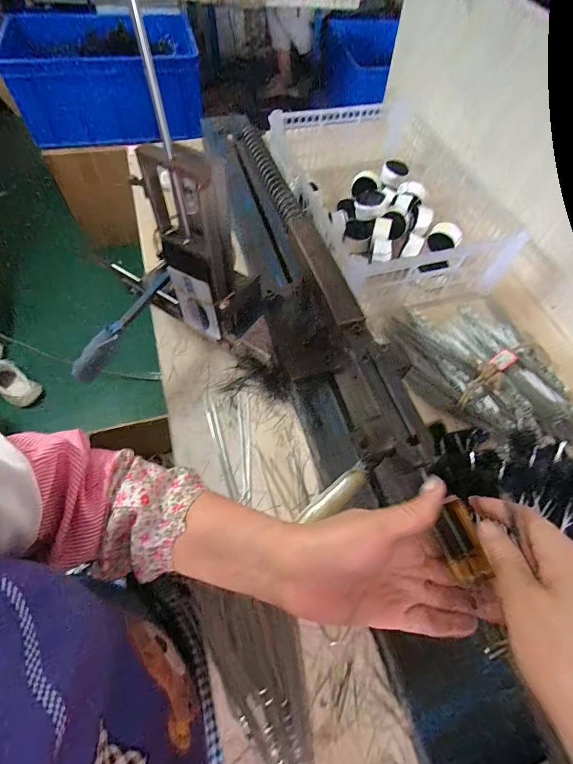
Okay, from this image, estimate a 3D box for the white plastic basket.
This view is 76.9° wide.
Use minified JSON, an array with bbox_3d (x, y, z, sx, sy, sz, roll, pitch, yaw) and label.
[{"bbox_3d":[0.170,-0.311,0.628,0.297,0.118,0.391,-16,63,-10],"label":"white plastic basket"}]

